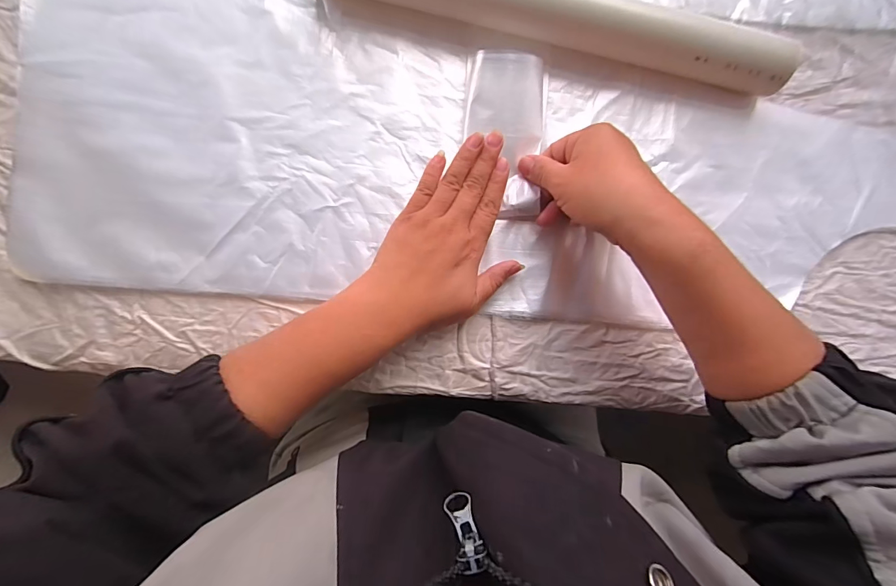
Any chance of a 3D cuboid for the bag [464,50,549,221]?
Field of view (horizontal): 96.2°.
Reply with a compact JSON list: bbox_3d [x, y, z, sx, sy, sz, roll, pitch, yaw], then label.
[{"bbox_3d":[0.045,-0.119,0.310,0.063,0.015,0.120,4,96,-4],"label":"bag"}]

